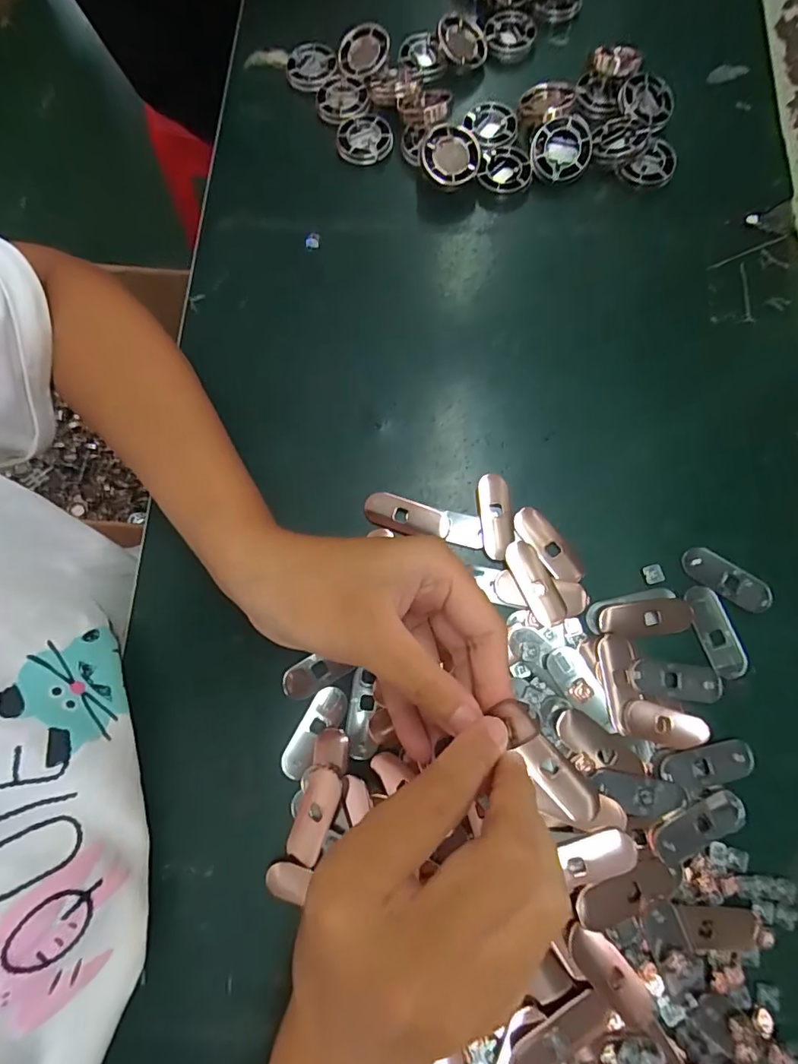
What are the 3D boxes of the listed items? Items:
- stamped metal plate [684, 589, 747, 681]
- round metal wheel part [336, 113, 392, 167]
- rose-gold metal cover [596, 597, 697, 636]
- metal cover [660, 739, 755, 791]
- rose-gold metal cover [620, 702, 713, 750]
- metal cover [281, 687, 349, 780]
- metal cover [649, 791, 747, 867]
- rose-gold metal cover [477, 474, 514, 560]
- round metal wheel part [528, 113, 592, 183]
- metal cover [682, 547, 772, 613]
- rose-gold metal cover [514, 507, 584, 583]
[{"bbox_3d":[0.173,0.054,0.273,0.020,0.004,0.050,-18,77,-3],"label":"stamped metal plate"},{"bbox_3d":[-0.024,-0.277,0.351,0.039,0.008,0.036,0,76,1],"label":"round metal wheel part"},{"bbox_3d":[0.136,0.047,0.273,0.050,0.004,0.019,-7,76,-1],"label":"rose-gold metal cover"},{"bbox_3d":[0.157,0.119,0.254,0.050,0.007,0.019,-9,76,-1],"label":"metal cover"},{"bbox_3d":[0.138,0.100,0.256,0.044,0.004,0.018,13,77,4],"label":"rose-gold metal cover"},{"bbox_3d":[-0.046,0.107,0.266,0.017,0.004,0.050,30,79,8],"label":"metal cover"},{"bbox_3d":[0.147,0.145,0.246,0.050,0.007,0.021,-24,77,-4],"label":"metal cover"},{"bbox_3d":[0.057,-0.009,0.290,0.019,0.005,0.049,-5,76,0],"label":"rose-gold metal cover"},{"bbox_3d":[0.110,-0.259,0.339,0.038,0.007,0.043,19,96,4],"label":"round metal wheel part"},{"bbox_3d":[0.183,0.026,0.279,0.049,0.004,0.020,32,79,8],"label":"metal cover"},{"bbox_3d":[0.086,0.007,0.286,0.020,0.004,0.049,-34,78,-7],"label":"rose-gold metal cover"}]

